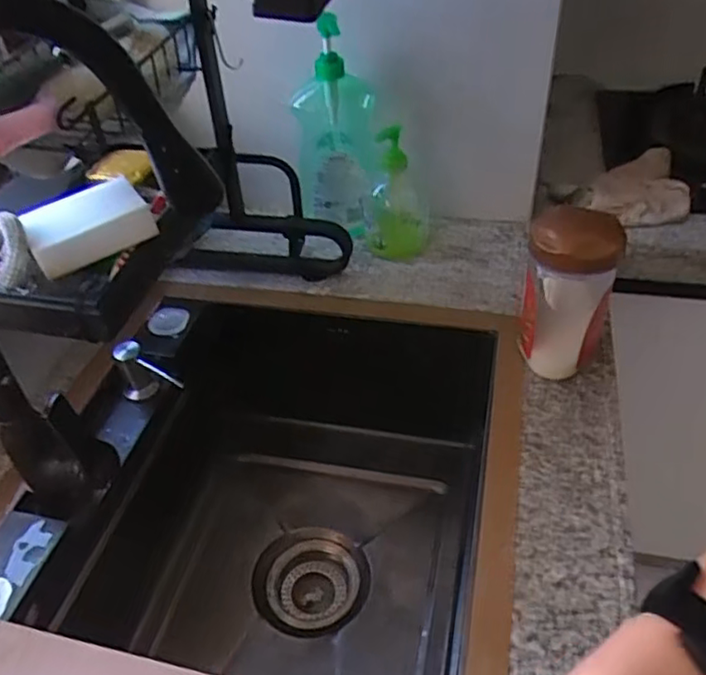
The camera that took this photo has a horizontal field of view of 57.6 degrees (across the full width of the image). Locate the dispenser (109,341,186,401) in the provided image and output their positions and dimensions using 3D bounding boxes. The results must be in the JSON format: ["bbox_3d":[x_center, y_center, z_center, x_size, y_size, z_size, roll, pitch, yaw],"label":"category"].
[{"bbox_3d":[-0.219,0.049,0.689,0.085,0.067,0.033,30,52,33],"label":"dispenser"}]

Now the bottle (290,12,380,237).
[{"bbox_3d":[-0.022,-0.252,0.814,0.102,0.259,0.079,-6,42,-2],"label":"bottle"}]

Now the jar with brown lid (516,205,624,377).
[{"bbox_3d":[0.211,-0.042,0.636,0.081,0.163,0.076,-3,42,2],"label":"jar with brown lid"}]

